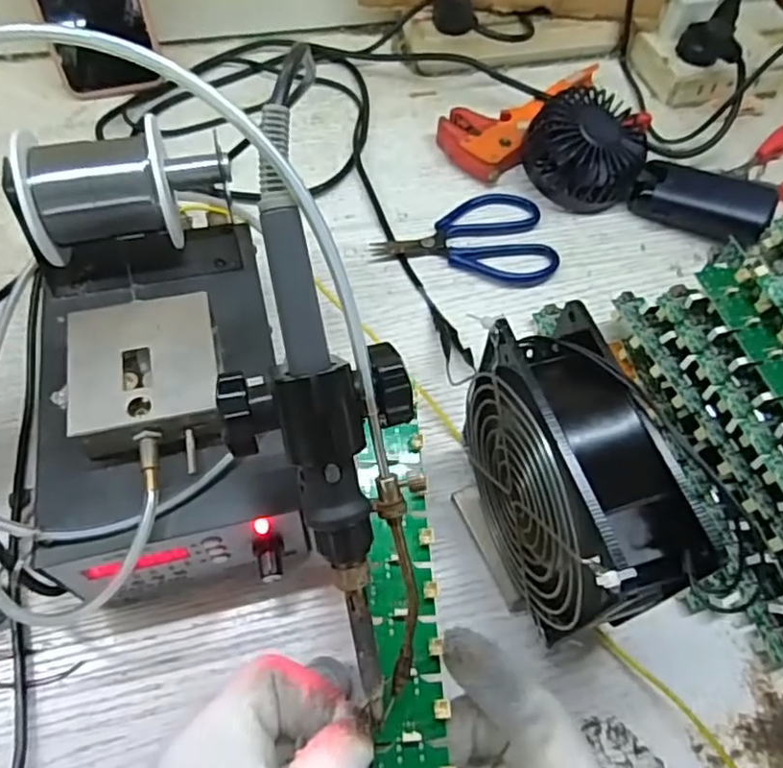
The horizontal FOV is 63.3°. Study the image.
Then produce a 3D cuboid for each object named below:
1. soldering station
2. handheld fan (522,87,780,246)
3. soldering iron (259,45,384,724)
[{"bbox_3d":[-0.112,0.012,0.321,0.115,0.095,0.177,-12,61,-10],"label":"soldering station"},{"bbox_3d":[0.189,-0.160,0.468,0.179,0.055,0.092,27,62,13],"label":"handheld fan"},{"bbox_3d":[-0.023,0.007,0.213,0.028,0.018,0.219,-9,98,-8],"label":"soldering iron"}]

